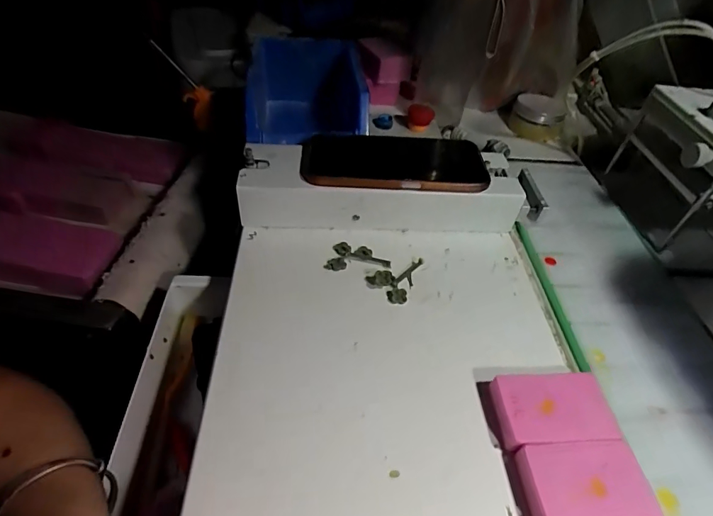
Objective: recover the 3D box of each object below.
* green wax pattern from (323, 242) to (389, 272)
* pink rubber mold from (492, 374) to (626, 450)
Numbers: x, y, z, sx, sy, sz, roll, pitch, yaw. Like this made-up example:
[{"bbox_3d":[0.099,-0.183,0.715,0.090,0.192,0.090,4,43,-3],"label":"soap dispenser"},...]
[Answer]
[{"bbox_3d":[0.000,-0.001,0.366,0.054,0.006,0.027,0,46,-7],"label":"green wax pattern"},{"bbox_3d":[0.124,0.096,0.271,0.072,0.012,0.044,0,46,-7],"label":"pink rubber mold"}]

